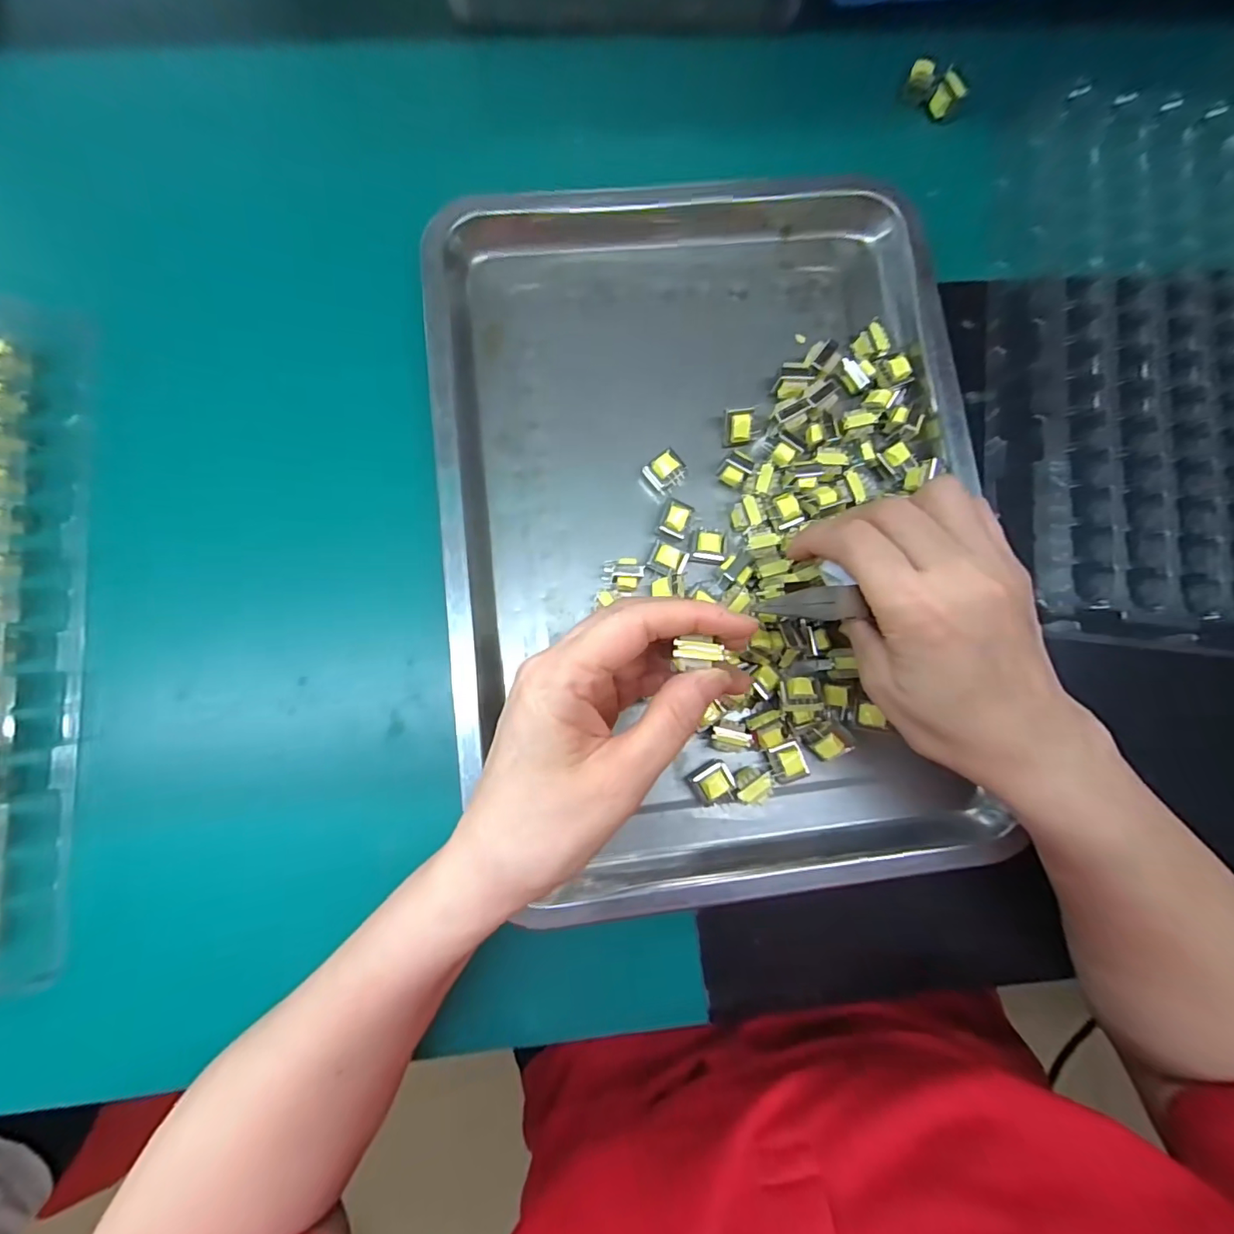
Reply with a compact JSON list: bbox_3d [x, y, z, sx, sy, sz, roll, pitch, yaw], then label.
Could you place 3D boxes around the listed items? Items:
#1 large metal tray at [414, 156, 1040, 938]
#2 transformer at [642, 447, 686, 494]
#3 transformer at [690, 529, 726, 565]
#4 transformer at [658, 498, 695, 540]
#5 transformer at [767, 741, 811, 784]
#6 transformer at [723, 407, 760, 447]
[{"bbox_3d":[0.049,-0.061,0.284,0.276,0.029,0.395,-5,83,-3],"label":"large metal tray"},{"bbox_3d":[0.027,-0.081,0.291,0.020,0.014,0.017,-37,86,-7],"label":"transformer"},{"bbox_3d":[0.051,-0.038,0.285,0.018,0.011,0.017,10,82,-1],"label":"transformer"},{"bbox_3d":[0.032,-0.053,0.287,0.015,0.014,0.018,22,82,0],"label":"transformer"},{"bbox_3d":[0.088,0.076,0.274,0.016,0.017,0.019,-15,84,-5],"label":"transformer"},{"bbox_3d":[0.071,-0.107,0.293,0.020,0.015,0.015,-7,83,-4],"label":"transformer"}]

